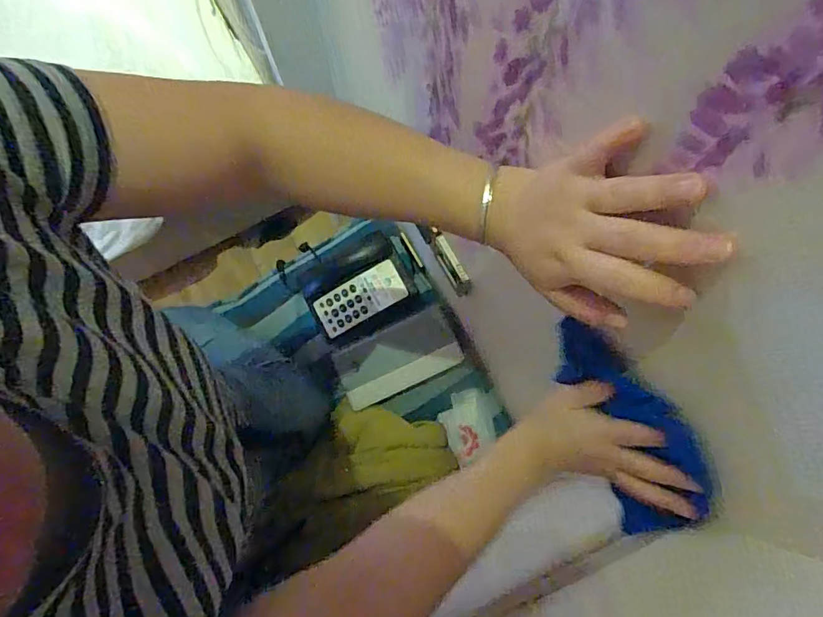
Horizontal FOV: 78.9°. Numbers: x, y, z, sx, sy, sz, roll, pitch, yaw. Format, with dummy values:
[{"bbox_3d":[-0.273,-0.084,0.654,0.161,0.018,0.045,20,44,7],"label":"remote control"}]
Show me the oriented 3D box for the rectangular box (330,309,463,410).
[{"bbox_3d":[-0.027,0.095,0.957,0.230,0.021,0.117,-24,77,-5],"label":"rectangular box"}]

